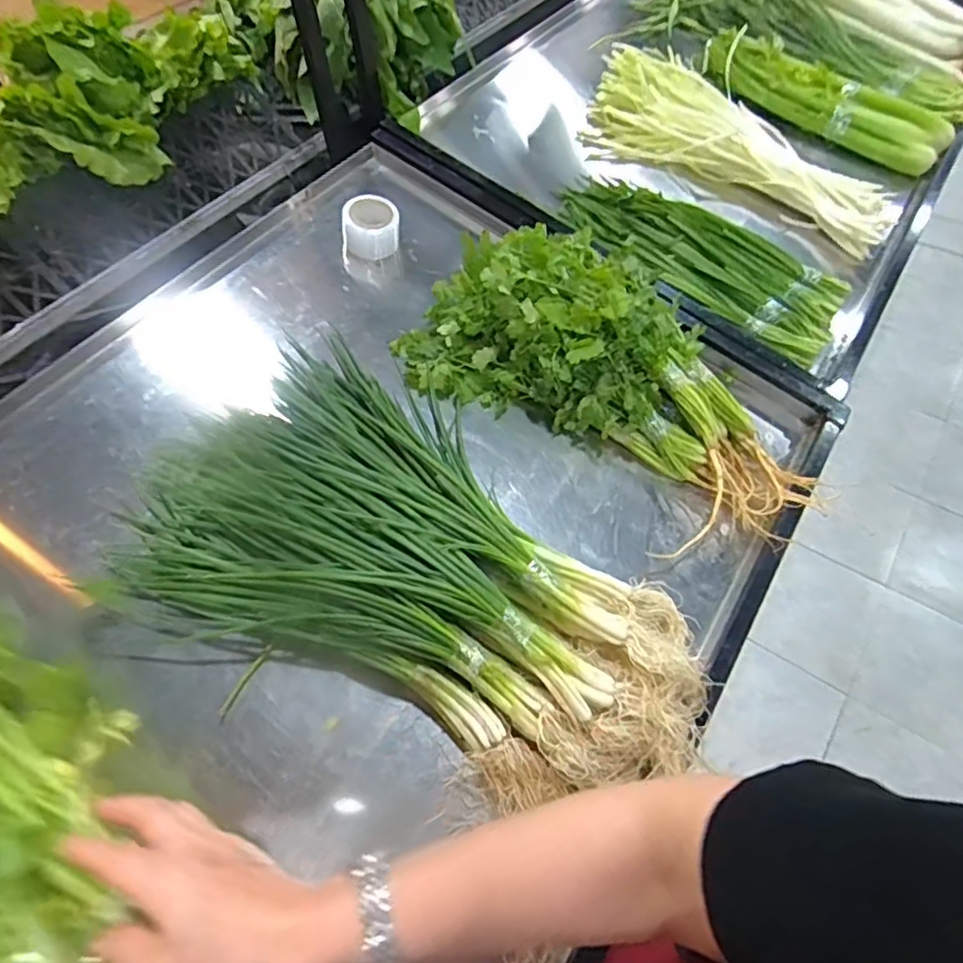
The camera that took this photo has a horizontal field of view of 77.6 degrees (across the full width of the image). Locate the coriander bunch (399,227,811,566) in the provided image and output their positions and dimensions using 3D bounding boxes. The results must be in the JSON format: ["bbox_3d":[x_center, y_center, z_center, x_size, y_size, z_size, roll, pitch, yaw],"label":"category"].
[{"bbox_3d":[0.160,-0.127,0.656,0.451,0.133,0.262,32,62,2],"label":"coriander bunch"}]

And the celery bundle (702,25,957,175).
[{"bbox_3d":[0.556,-0.620,0.972,0.406,0.082,0.143,32,62,8],"label":"celery bundle"}]

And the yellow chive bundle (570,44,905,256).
[{"bbox_3d":[0.382,-0.496,0.897,0.489,0.084,0.200,34,63,9],"label":"yellow chive bundle"}]

